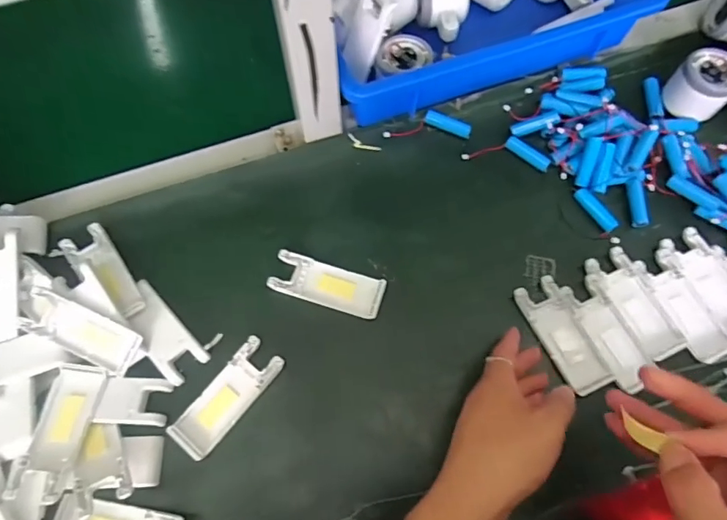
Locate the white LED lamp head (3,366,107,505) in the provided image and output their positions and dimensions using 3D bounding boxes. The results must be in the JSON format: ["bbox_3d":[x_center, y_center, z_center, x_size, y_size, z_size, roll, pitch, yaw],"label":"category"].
[{"bbox_3d":[-0.243,0.134,0.382,0.043,0.015,0.099,6,69,3],"label":"white LED lamp head"}]

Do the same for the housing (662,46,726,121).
[{"bbox_3d":[0.359,-0.186,0.510,0.059,0.046,0.061,42,75,15],"label":"housing"}]

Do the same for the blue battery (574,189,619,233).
[{"bbox_3d":[0.231,-0.050,0.478,0.012,0.012,0.050,-32,72,-11],"label":"blue battery"}]

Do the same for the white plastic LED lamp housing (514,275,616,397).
[{"bbox_3d":[0.179,0.065,0.428,0.042,0.010,0.103,-23,70,-8],"label":"white plastic LED lamp housing"}]

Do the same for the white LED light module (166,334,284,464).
[{"bbox_3d":[-0.117,0.118,0.414,0.040,0.013,0.103,38,74,14],"label":"white LED light module"}]

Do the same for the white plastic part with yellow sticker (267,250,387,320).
[{"bbox_3d":[-0.033,0.024,0.449,0.104,0.009,0.040,16,70,7],"label":"white plastic part with yellow sticker"}]

